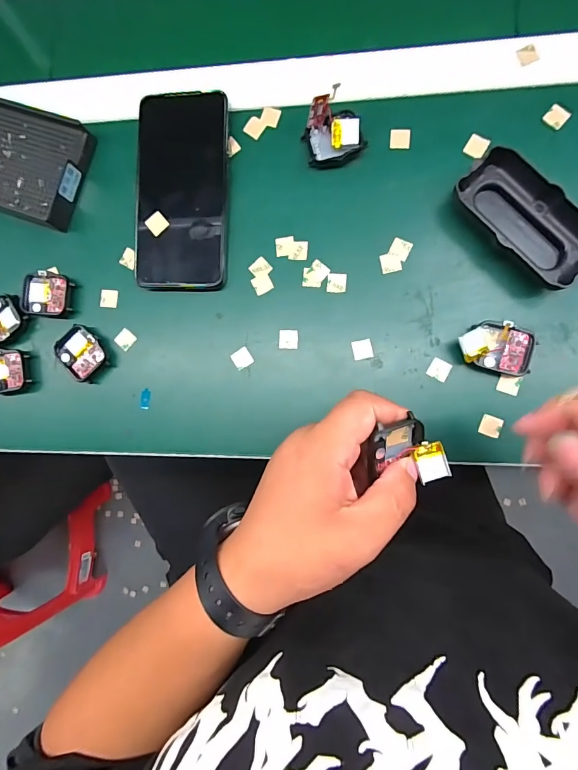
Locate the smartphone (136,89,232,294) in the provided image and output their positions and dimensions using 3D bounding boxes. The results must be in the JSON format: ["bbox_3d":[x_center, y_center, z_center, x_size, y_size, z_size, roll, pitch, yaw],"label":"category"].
[{"bbox_3d":[-0.091,-0.163,0.325,0.078,0.007,0.161,1,92,7],"label":"smartphone"}]

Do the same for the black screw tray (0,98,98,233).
[{"bbox_3d":[-0.254,-0.205,0.347,0.142,0.026,0.092,20,90,7],"label":"black screw tray"}]

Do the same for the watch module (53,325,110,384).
[{"bbox_3d":[-0.181,-0.028,0.338,0.038,0.011,0.043,-41,84,4],"label":"watch module"}]

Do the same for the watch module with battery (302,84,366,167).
[{"bbox_3d":[0.035,-0.201,0.304,0.045,0.038,0.035,-17,86,6],"label":"watch module with battery"}]

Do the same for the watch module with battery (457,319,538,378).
[{"bbox_3d":[0.159,-0.029,0.293,0.055,0.018,0.038,18,90,7],"label":"watch module with battery"}]

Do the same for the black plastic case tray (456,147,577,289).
[{"bbox_3d":[0.182,-0.127,0.291,0.047,0.027,0.110,-42,84,4],"label":"black plastic case tray"}]

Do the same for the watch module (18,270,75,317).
[{"bbox_3d":[-0.216,-0.080,0.343,0.047,0.012,0.039,10,89,7],"label":"watch module"}]

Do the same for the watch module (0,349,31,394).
[{"bbox_3d":[-0.253,-0.013,0.346,0.043,0.015,0.039,-1,88,7],"label":"watch module"}]

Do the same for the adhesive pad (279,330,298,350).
[{"bbox_3d":[-0.001,-0.038,0.319,0.016,0.004,0.016,1,88,7],"label":"adhesive pad"}]

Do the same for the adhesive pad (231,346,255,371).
[{"bbox_3d":[-0.039,-0.023,0.325,0.016,0.004,0.015,-31,85,5],"label":"adhesive pad"}]

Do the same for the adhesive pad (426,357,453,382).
[{"bbox_3d":[0.120,-0.012,0.304,0.015,0.004,0.016,28,91,7],"label":"adhesive pad"}]

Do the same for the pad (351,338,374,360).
[{"bbox_3d":[0.060,-0.029,0.312,0.016,0.004,0.016,-12,86,6],"label":"pad"}]

